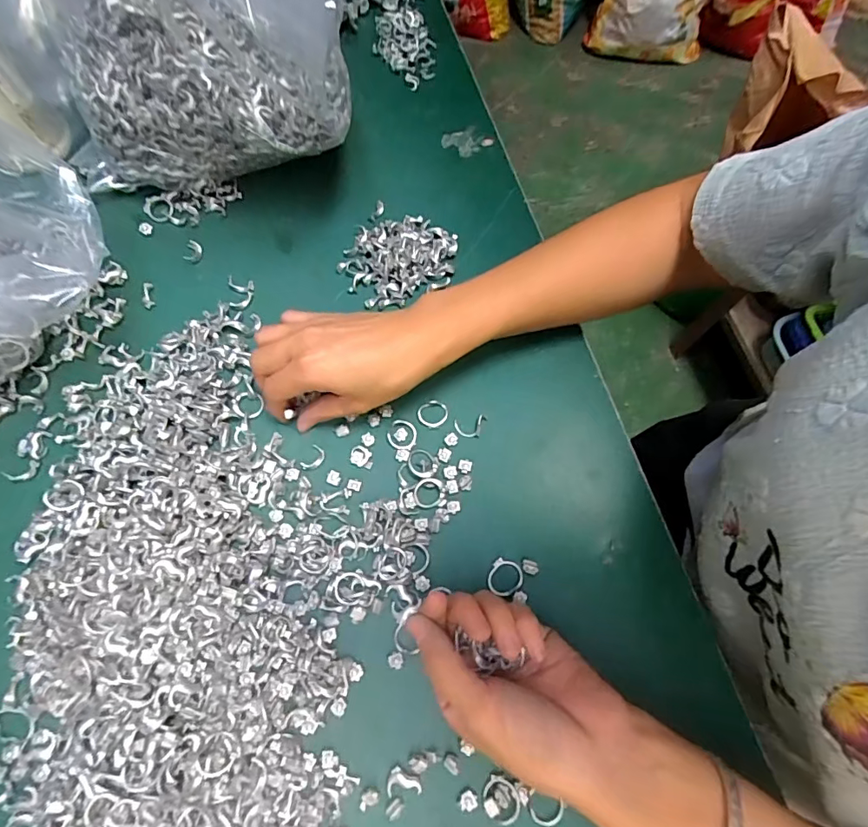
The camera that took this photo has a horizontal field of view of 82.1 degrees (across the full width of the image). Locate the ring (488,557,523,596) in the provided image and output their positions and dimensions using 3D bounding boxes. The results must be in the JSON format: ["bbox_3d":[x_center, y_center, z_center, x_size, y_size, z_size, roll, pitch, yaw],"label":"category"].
[{"bbox_3d":[0.047,0.106,0.325,0.021,0.004,0.022,1,70,-2],"label":"ring"}]

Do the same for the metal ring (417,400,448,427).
[{"bbox_3d":[-0.001,0.000,0.361,0.022,0.004,0.020,1,70,-2],"label":"metal ring"}]

